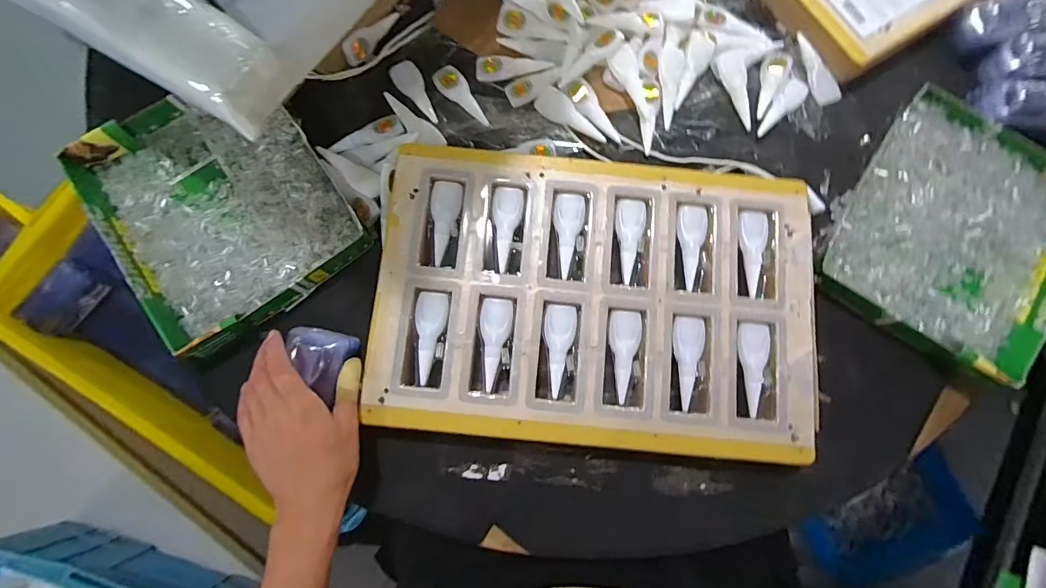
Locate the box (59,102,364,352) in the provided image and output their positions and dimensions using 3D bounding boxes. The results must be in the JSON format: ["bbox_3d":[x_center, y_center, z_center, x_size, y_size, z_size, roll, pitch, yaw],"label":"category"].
[{"bbox_3d":[-0.313,-0.094,0.463,0.216,0.036,0.266,-33,81,-8],"label":"box"}]

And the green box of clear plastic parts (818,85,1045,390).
[{"bbox_3d":[0.458,-0.065,0.471,0.216,0.038,0.268,34,79,6],"label":"green box of clear plastic parts"}]

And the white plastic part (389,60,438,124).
[{"bbox_3d":[-0.120,-0.225,0.499,0.031,0.008,0.088,-27,80,-7],"label":"white plastic part"}]

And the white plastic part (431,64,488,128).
[{"bbox_3d":[-0.067,-0.219,0.499,0.030,0.011,0.085,-35,81,-8],"label":"white plastic part"}]

